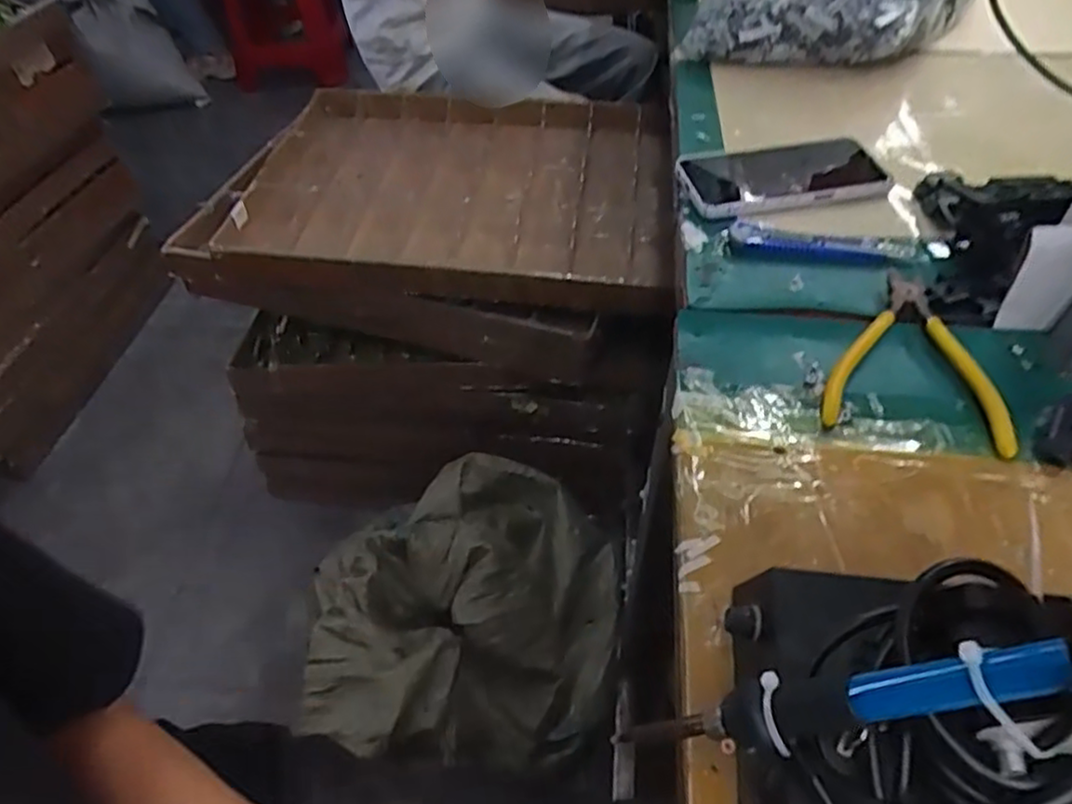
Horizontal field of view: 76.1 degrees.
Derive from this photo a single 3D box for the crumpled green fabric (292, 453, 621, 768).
[{"bbox_3d":[-0.088,0.230,0.859,0.392,0.140,0.364,-7,51,-4],"label":"crumpled green fabric"}]

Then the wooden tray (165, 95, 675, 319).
[{"bbox_3d":[-0.149,-0.317,1.051,0.678,0.117,0.449,5,52,6],"label":"wooden tray"}]

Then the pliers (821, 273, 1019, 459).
[{"bbox_3d":[0.252,-0.025,0.437,0.109,0.012,0.139,20,55,17],"label":"pliers"}]

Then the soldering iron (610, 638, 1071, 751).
[{"bbox_3d":[0.097,0.110,0.246,0.022,0.171,0.021,30,47,-25],"label":"soldering iron"}]

